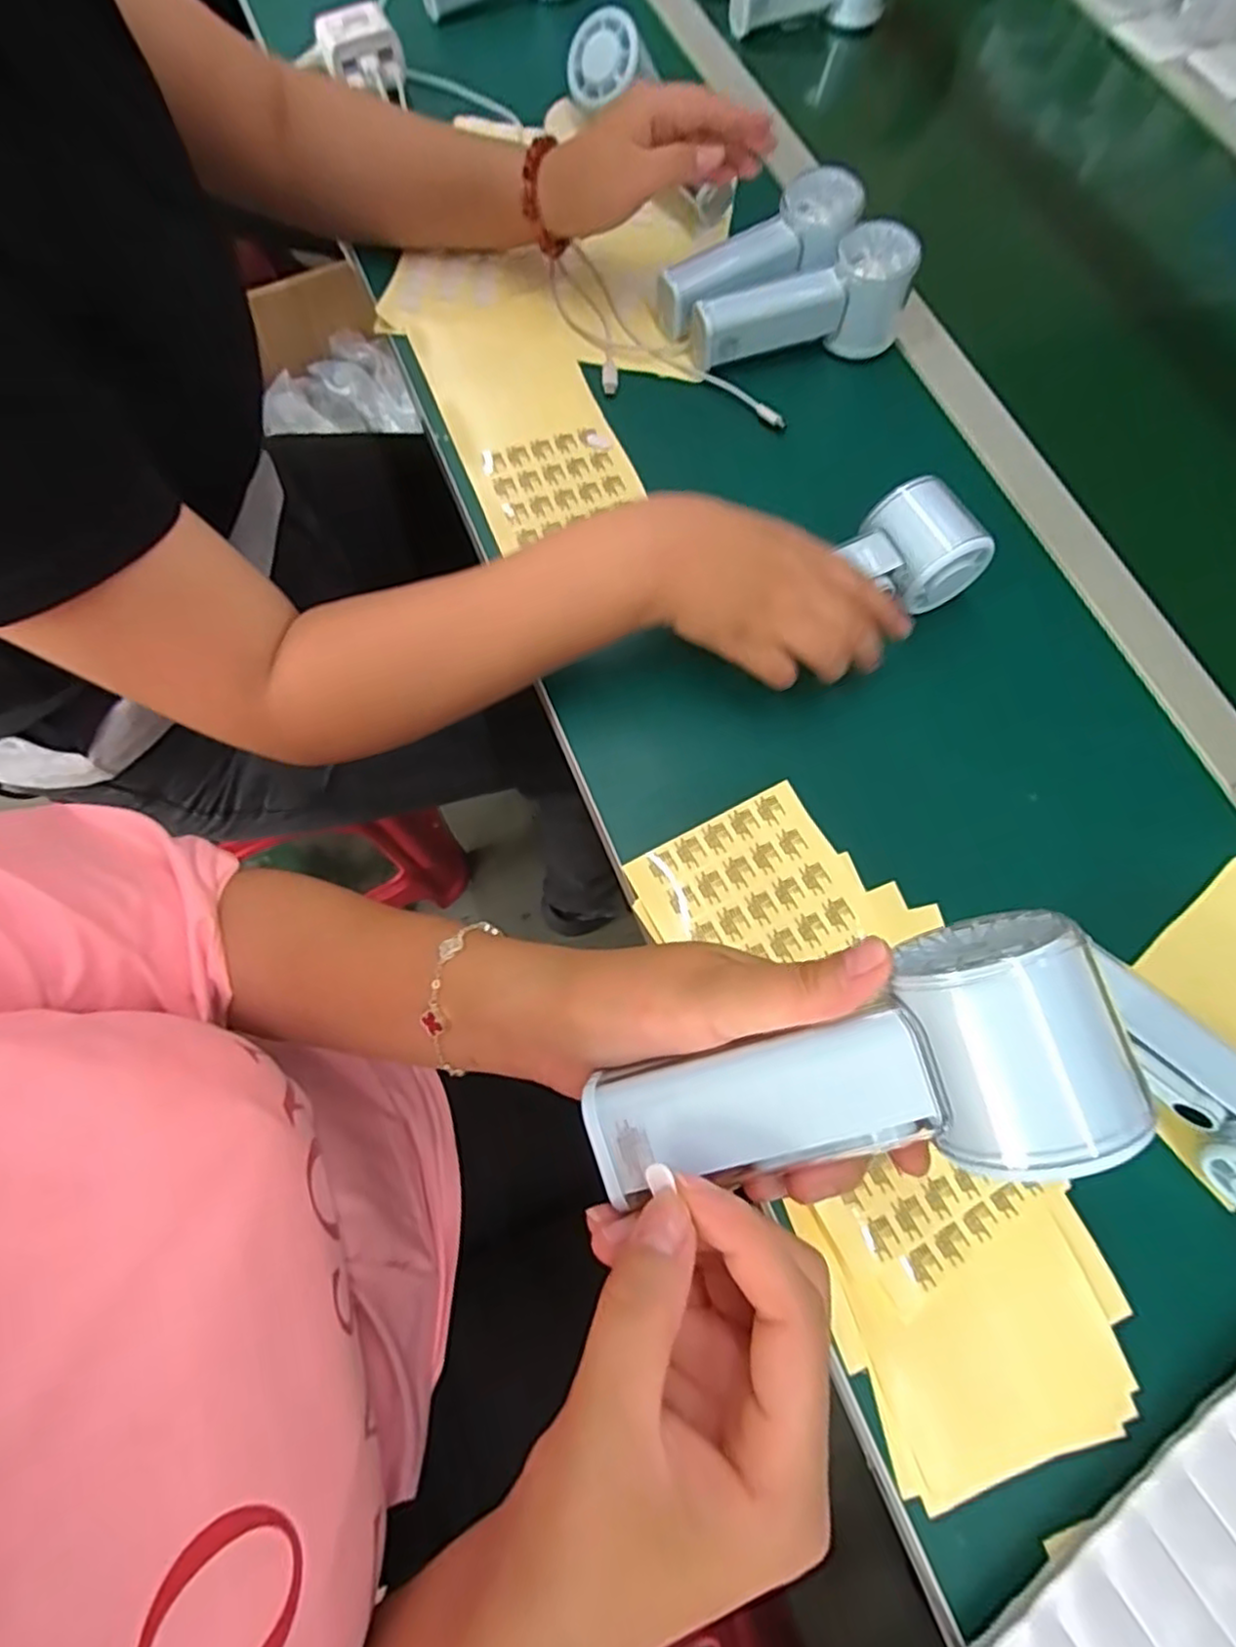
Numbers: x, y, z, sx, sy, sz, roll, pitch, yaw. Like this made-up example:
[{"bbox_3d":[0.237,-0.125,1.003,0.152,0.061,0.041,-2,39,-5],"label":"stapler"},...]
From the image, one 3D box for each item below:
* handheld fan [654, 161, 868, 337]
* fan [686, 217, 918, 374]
[{"bbox_3d":[0.101,-0.403,0.487,0.157,0.043,0.052,-27,73,5],"label":"handheld fan"},{"bbox_3d":[0.128,-0.359,0.480,0.156,0.062,0.049,-18,72,-9],"label":"fan"}]

